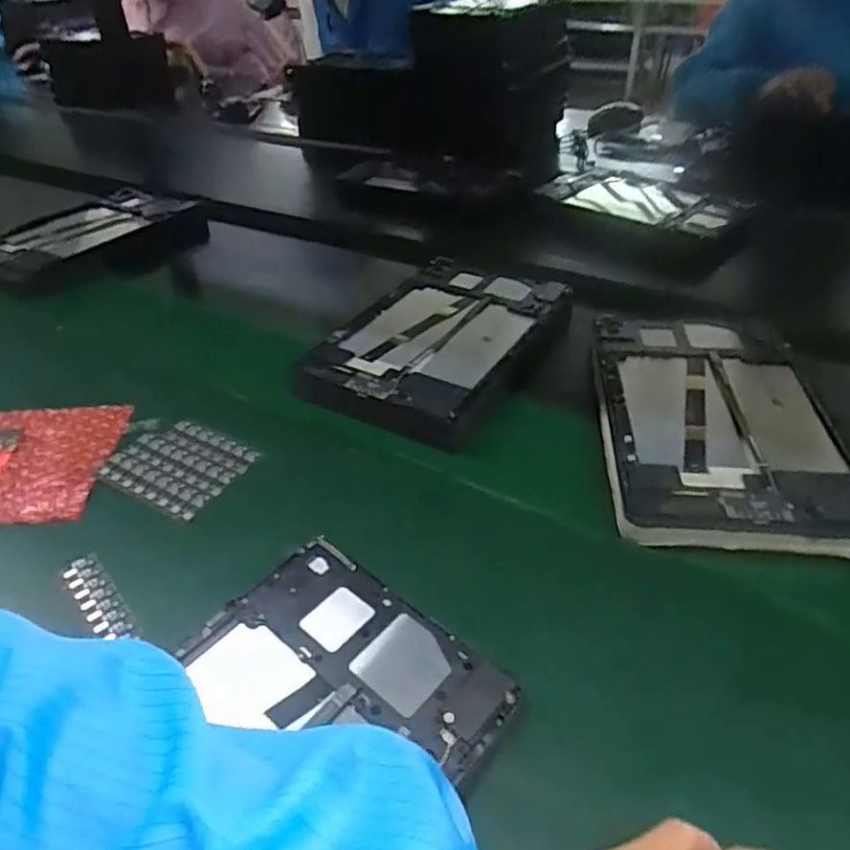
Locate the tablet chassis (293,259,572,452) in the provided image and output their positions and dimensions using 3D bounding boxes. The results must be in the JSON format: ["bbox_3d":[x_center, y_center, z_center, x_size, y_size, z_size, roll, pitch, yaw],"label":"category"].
[{"bbox_3d":[0.016,-0.079,0.565,0.168,0.020,0.247,18,41,23],"label":"tablet chassis"}]

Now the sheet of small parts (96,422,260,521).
[{"bbox_3d":[-0.178,0.027,0.460,0.093,0.007,0.069,18,41,23],"label":"sheet of small parts"}]

